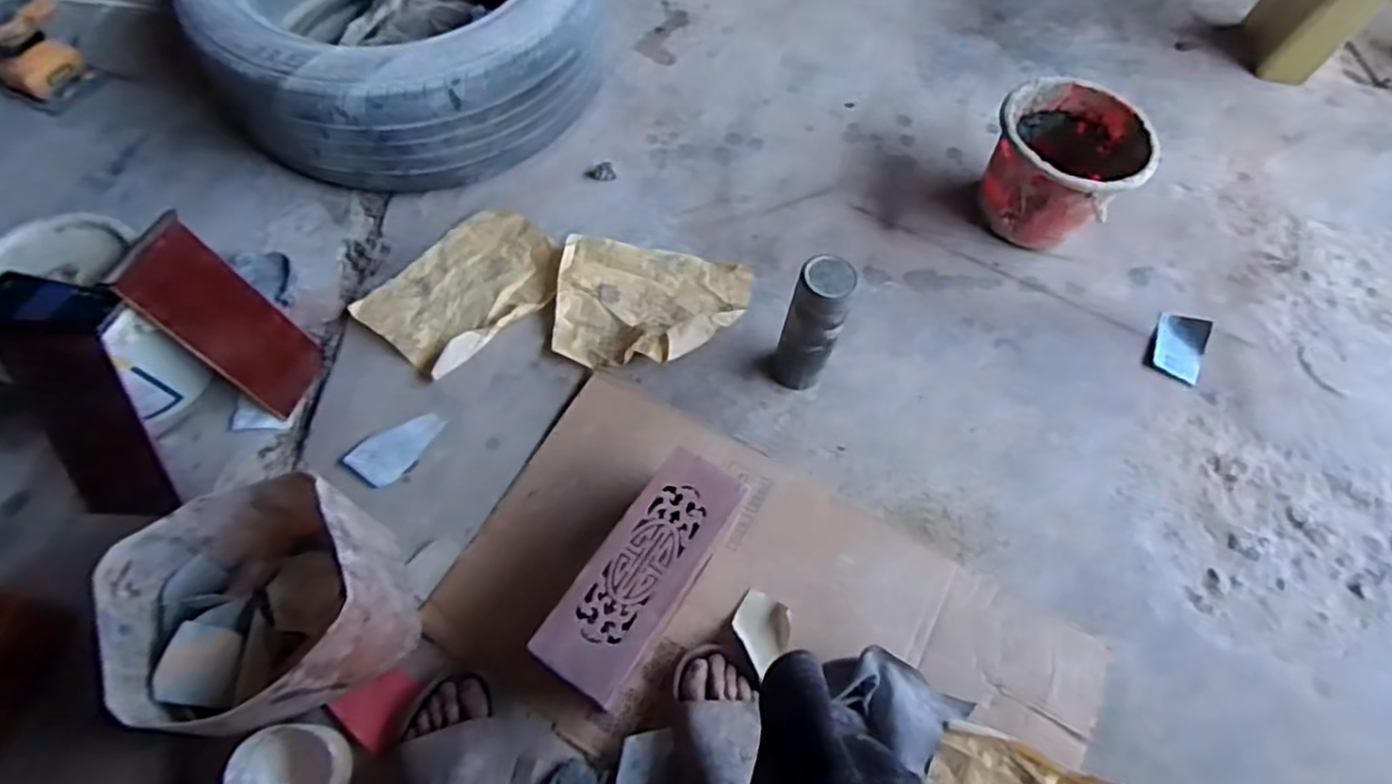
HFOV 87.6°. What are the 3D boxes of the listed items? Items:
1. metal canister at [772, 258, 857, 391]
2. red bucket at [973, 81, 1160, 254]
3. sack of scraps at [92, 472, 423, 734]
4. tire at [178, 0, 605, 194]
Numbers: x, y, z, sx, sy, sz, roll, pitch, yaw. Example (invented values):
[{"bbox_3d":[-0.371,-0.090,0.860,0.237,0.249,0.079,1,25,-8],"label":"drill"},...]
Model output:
[{"bbox_3d":[0.147,-0.081,0.920,0.068,0.211,0.074,1,62,-2],"label":"metal canister"},{"bbox_3d":[0.553,-0.342,1.121,0.208,0.170,0.207,1,62,-2],"label":"red bucket"},{"bbox_3d":[-0.421,0.203,0.715,0.220,0.161,0.215,-20,64,-13],"label":"sack of scraps"},{"bbox_3d":[-0.481,-0.621,1.187,0.596,0.240,0.625,-32,67,-18],"label":"tire"}]

